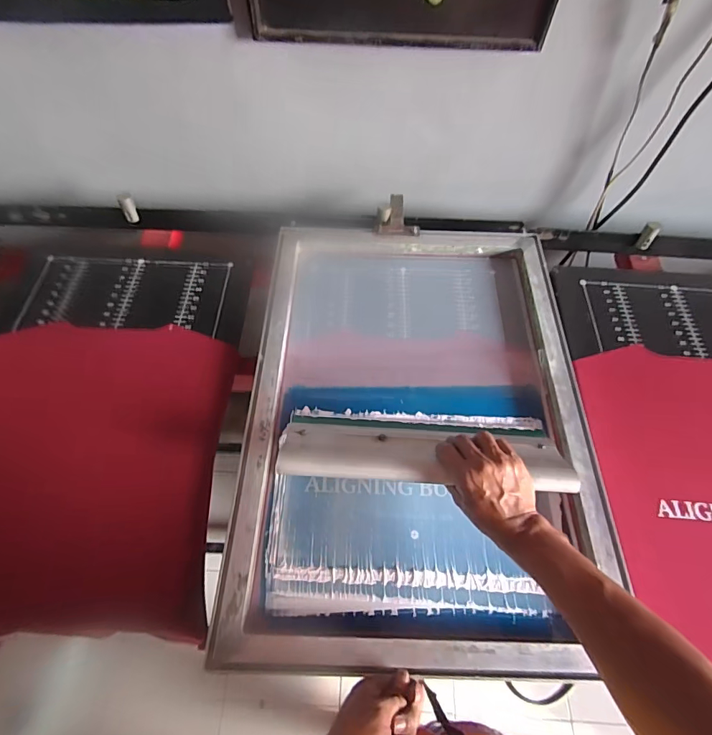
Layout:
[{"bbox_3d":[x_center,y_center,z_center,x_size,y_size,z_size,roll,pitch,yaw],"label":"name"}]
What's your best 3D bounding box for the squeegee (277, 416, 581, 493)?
[{"bbox_3d":[0.082,0.108,0.552,0.346,0.033,0.130,2,26,0],"label":"squeegee"}]

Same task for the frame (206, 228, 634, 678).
[{"bbox_3d":[0.087,0.048,0.627,0.462,0.050,0.639,2,60,0],"label":"frame"}]

